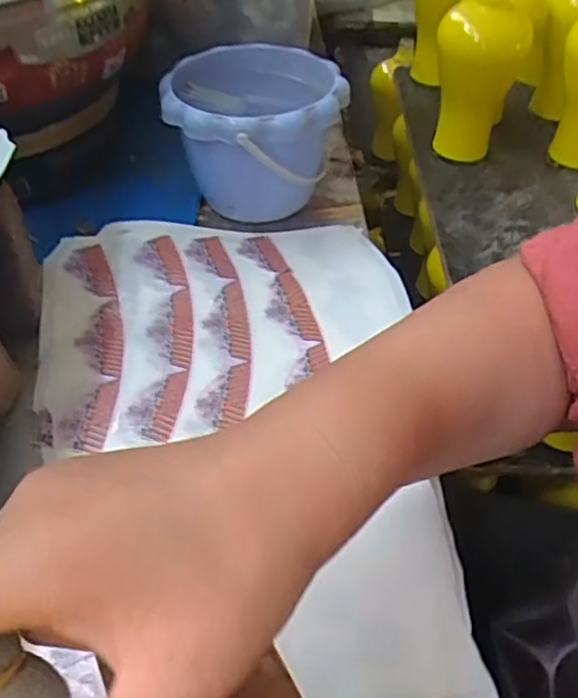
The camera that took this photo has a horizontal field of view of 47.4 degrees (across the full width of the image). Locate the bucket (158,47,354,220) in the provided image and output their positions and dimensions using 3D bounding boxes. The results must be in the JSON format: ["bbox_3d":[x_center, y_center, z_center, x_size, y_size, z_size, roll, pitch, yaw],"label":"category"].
[{"bbox_3d":[-0.031,-0.189,0.597,0.147,0.115,0.153,0,46,0],"label":"bucket"}]

